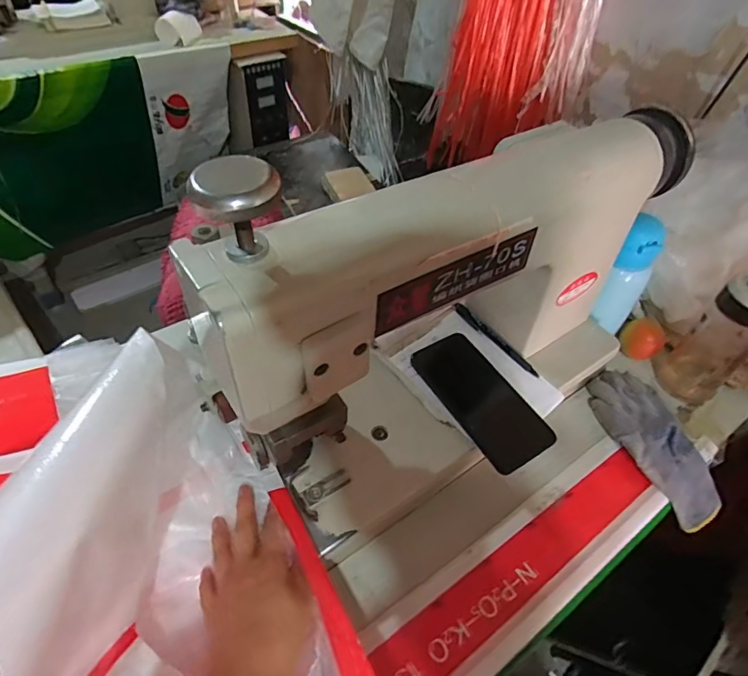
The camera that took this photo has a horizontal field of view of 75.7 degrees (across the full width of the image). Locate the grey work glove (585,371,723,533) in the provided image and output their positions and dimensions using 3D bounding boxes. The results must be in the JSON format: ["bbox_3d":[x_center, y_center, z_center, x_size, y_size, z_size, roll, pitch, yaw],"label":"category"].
[{"bbox_3d":[0.330,0.123,0.575,0.089,0.044,0.196,-12,50,-14],"label":"grey work glove"}]

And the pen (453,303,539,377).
[{"bbox_3d":[0.148,-0.001,0.595,0.014,0.006,0.135,-29,56,-26],"label":"pen"}]

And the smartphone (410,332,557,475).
[{"bbox_3d":[0.119,0.065,0.541,0.078,0.012,0.171,-24,54,-23],"label":"smartphone"}]

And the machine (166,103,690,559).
[{"bbox_3d":[0.103,-0.054,0.464,0.505,0.305,0.172,-28,56,-26],"label":"machine"}]

